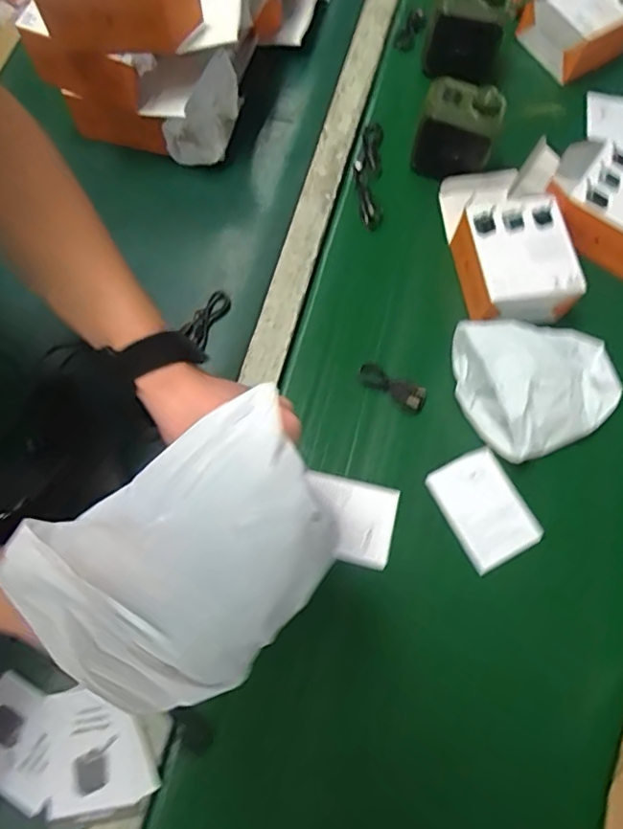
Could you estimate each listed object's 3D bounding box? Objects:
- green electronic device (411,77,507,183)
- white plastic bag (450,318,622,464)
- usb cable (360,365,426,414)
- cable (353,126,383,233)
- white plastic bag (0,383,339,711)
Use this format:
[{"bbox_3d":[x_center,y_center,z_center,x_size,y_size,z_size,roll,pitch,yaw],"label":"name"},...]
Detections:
[{"bbox_3d":[0.159,-0.311,0.602,0.080,0.094,0.052,15,72,2],"label":"green electronic device"},{"bbox_3d":[0.224,-0.034,0.528,0.155,0.072,0.129,-15,74,-8],"label":"white plastic bag"},{"bbox_3d":[0.082,-0.028,0.557,0.073,0.008,0.025,31,74,5],"label":"usb cable"},{"bbox_3d":[0.066,-0.279,0.634,0.033,0.007,0.143,3,73,-3],"label":"cable"},{"bbox_3d":[-0.053,0.064,0.255,0.130,0.052,0.105,-37,76,-12],"label":"white plastic bag"}]

